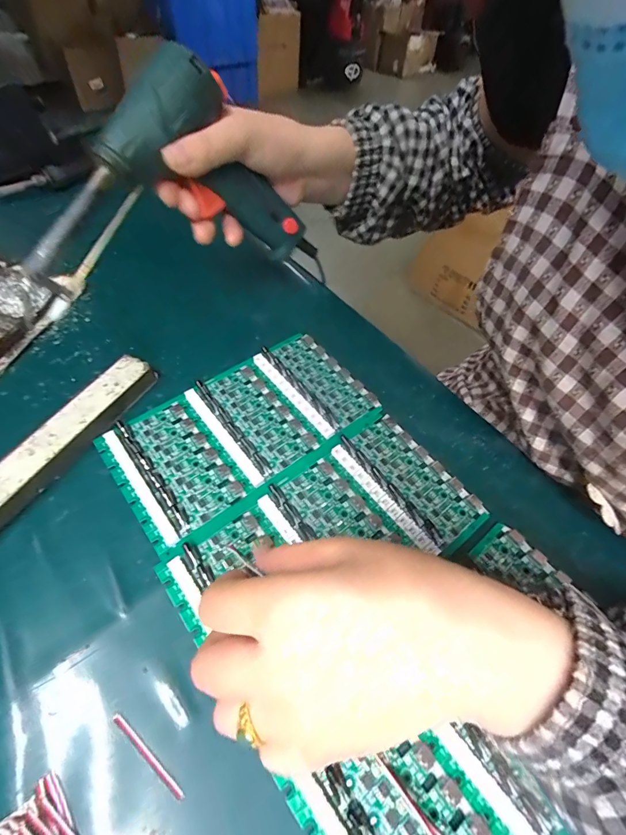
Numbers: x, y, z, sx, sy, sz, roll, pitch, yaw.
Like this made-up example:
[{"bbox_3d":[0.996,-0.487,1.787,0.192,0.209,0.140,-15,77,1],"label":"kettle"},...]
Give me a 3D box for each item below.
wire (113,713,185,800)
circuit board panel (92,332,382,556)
[{"bbox_3d":[-0.079,0.159,0.180,0.048,0.004,0.004,34,60,18],"label":"wire"},{"bbox_3d":[-0.051,0.002,0.287,0.187,0.005,0.101,-32,63,-24],"label":"circuit board panel"}]

